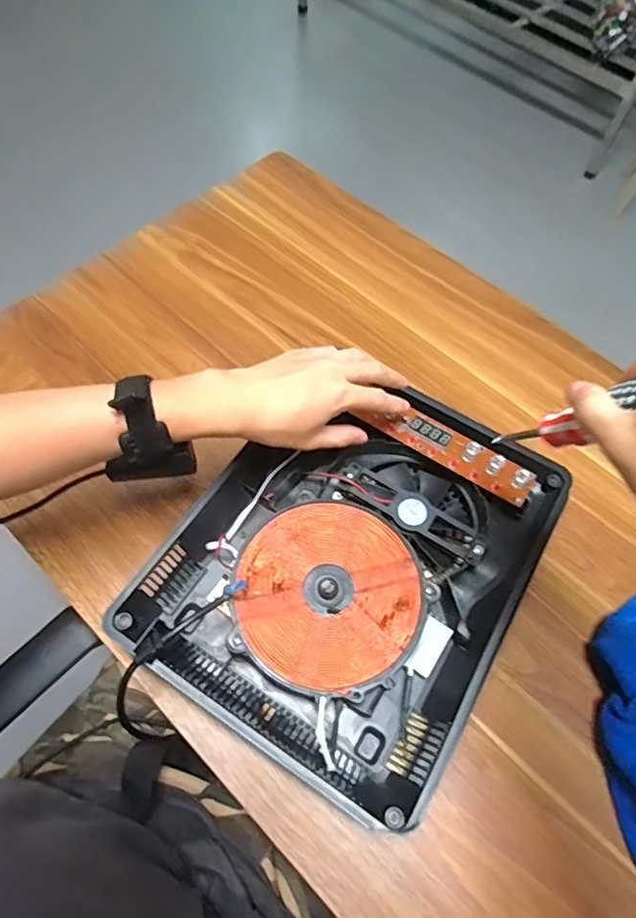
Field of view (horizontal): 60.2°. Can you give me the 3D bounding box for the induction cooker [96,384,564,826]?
[{"bbox_3d":[0.034,0.085,0.480,0.275,0.050,0.329,30,64,13],"label":"induction cooker"}]

